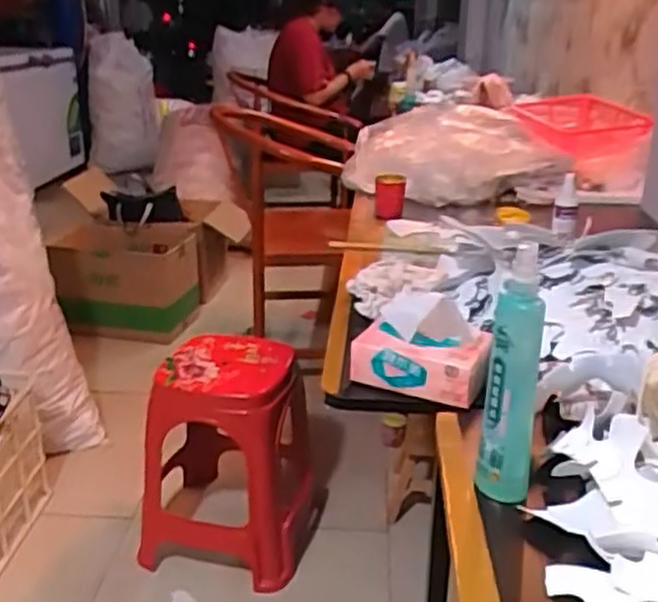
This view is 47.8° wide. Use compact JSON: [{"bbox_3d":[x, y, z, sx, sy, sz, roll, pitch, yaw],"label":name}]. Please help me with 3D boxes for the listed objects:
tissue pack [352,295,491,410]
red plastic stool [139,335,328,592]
[{"bbox_3d":[0.099,0.045,0.788,0.140,0.097,0.062,10,24,23],"label":"tissue pack"},{"bbox_3d":[-0.206,0.314,1.664,0.356,0.490,0.371,4,22,8],"label":"red plastic stool"}]

